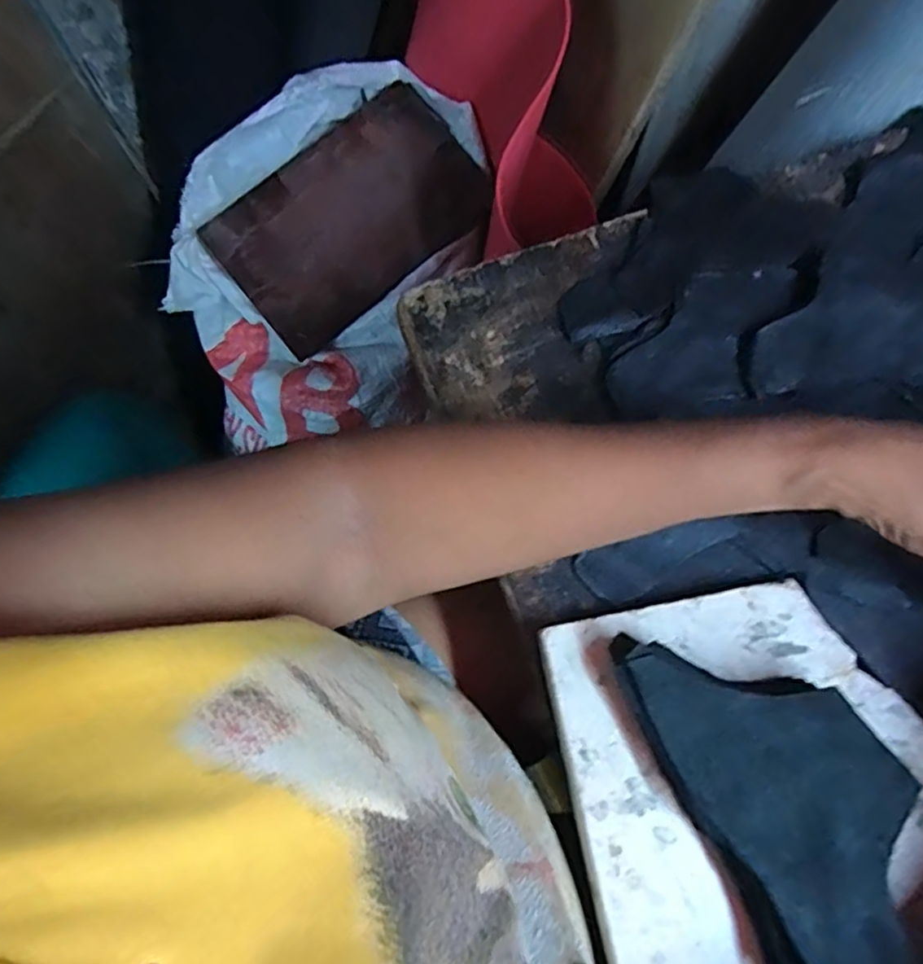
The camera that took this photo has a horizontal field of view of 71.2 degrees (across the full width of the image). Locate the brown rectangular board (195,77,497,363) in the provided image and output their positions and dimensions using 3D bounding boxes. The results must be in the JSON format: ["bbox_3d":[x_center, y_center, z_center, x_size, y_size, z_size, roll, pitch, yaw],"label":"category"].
[{"bbox_3d":[-0.119,-0.285,0.692,0.276,0.021,0.184,-40,89,-3],"label":"brown rectangular board"}]

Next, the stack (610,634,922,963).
[{"bbox_3d":[0.138,0.131,0.282,0.082,0.034,0.153,-26,75,-8],"label":"stack"}]

